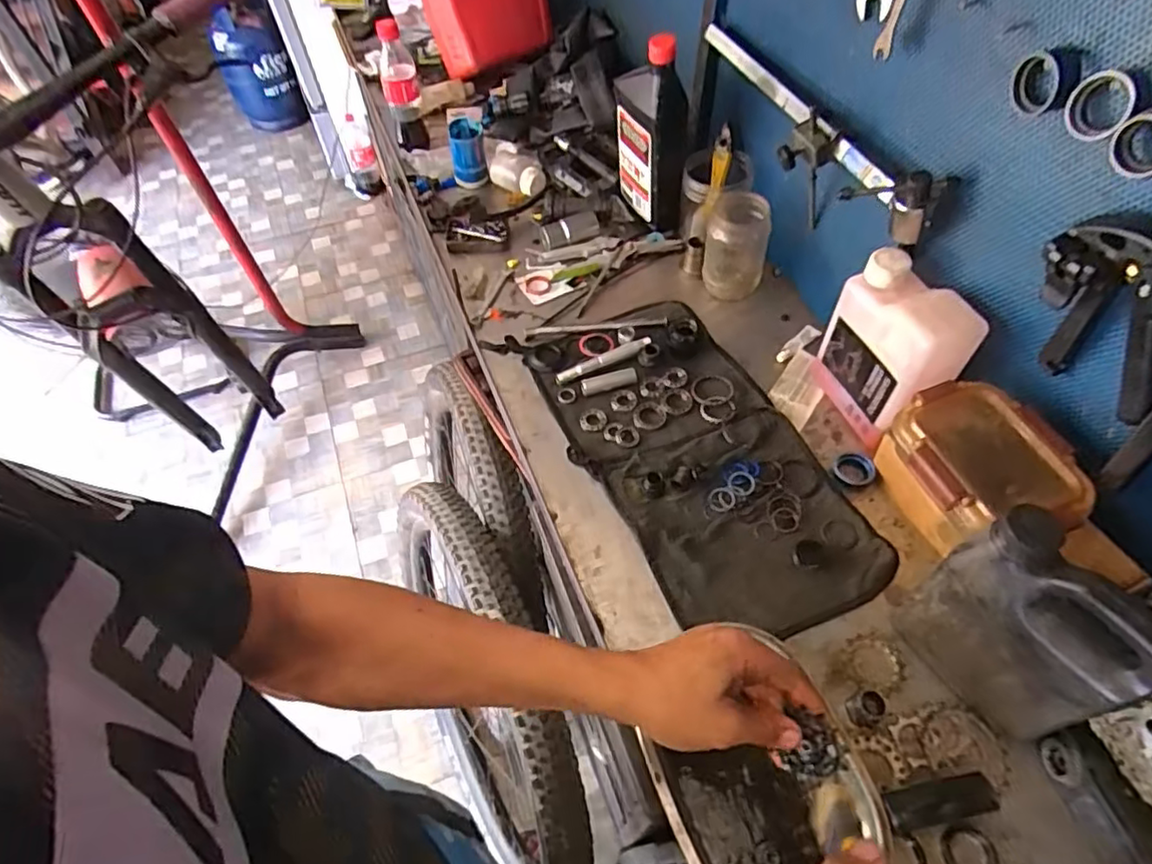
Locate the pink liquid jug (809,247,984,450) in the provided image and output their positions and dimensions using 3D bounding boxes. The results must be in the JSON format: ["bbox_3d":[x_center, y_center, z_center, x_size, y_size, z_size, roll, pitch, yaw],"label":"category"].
[{"bbox_3d":[0.312,-0.073,0.629,0.066,0.177,0.133,-18,56,-11],"label":"pink liquid jug"}]

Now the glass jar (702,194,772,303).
[{"bbox_3d":[0.202,-0.233,0.785,0.073,0.116,0.073,-1,54,2],"label":"glass jar"}]

